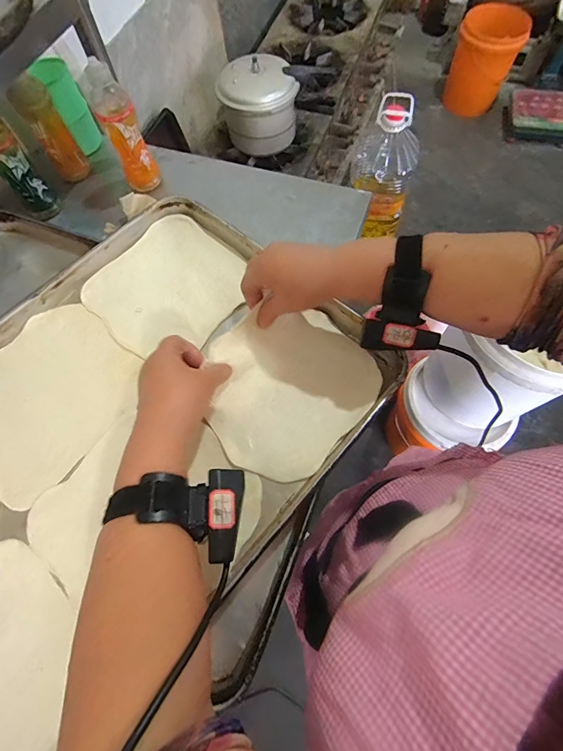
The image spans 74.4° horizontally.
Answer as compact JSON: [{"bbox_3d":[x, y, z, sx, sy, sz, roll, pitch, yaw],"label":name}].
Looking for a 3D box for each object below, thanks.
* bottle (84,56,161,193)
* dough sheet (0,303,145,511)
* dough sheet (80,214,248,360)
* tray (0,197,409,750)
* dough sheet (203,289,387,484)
[{"bbox_3d":[-0.303,-0.467,0.712,0.068,0.201,0.061,-27,68,-9],"label":"bottle"},{"bbox_3d":[-0.269,0.019,0.425,0.181,0.011,0.190,40,74,17],"label":"dough sheet"},{"bbox_3d":[-0.144,-0.115,0.474,0.179,0.011,0.176,-43,71,-14],"label":"dough sheet"},{"bbox_3d":[-0.202,0.073,0.388,0.396,0.033,0.589,39,74,17],"label":"tray"},{"bbox_3d":[0.006,0.009,0.400,0.159,0.044,0.179,40,74,17],"label":"dough sheet"}]

